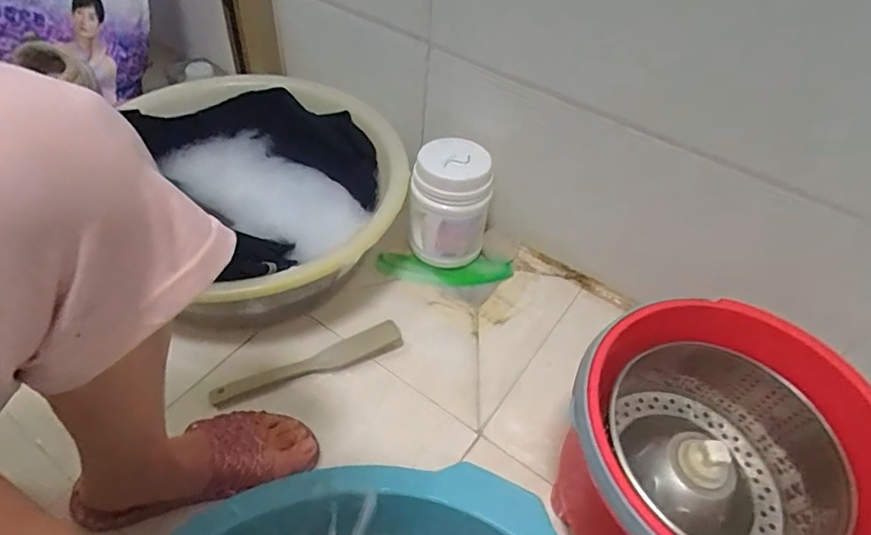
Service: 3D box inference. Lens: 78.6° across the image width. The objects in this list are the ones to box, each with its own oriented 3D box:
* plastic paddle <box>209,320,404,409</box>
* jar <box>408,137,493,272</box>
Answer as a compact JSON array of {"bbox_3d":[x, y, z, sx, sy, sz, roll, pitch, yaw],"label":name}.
[{"bbox_3d":[-0.153,0.117,0.651,0.229,0.020,0.039,-19,52,-21],"label":"plastic paddle"},{"bbox_3d":[0.020,-0.086,0.757,0.107,0.172,0.094,7,47,2],"label":"jar"}]

